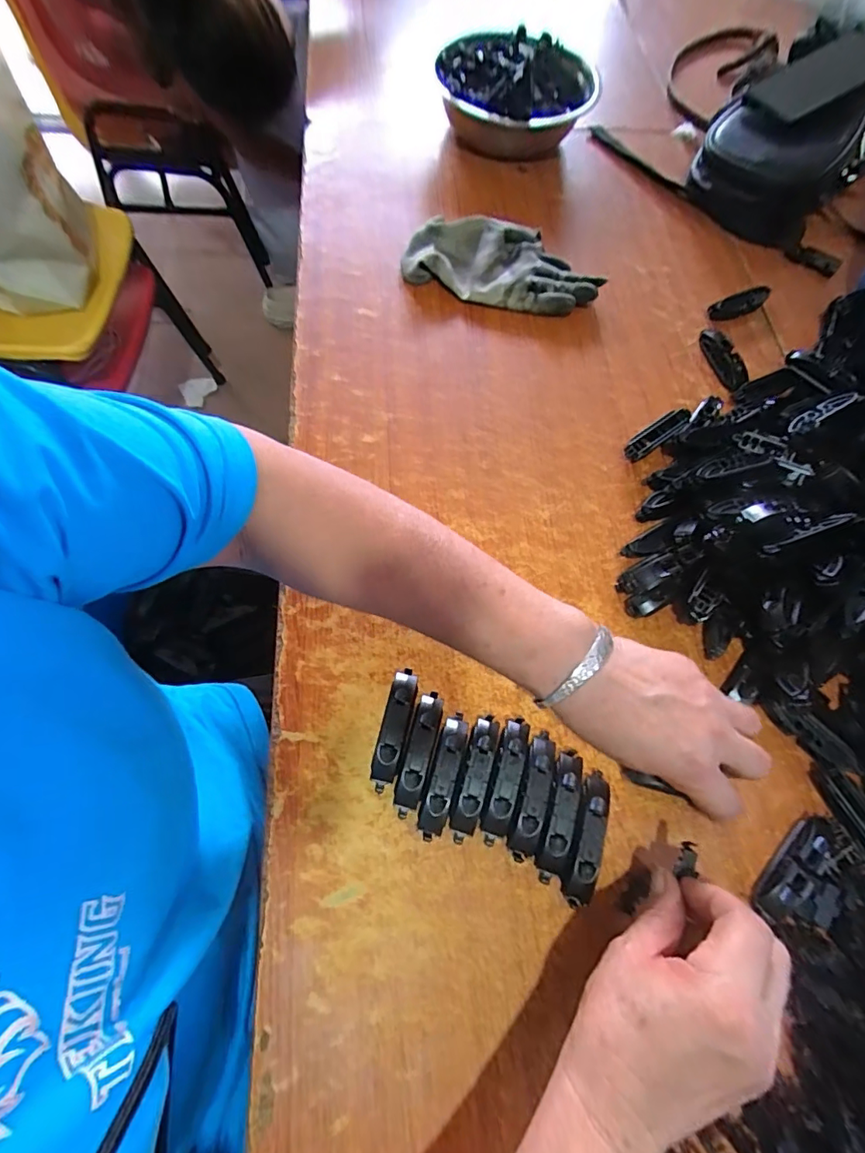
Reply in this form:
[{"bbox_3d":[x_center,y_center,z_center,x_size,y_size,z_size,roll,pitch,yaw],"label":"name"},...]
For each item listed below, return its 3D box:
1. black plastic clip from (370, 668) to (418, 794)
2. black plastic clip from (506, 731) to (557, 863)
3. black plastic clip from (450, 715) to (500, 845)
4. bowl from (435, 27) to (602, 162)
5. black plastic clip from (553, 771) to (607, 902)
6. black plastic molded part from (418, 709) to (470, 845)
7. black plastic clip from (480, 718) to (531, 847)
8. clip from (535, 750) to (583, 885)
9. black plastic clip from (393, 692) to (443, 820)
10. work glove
[{"bbox_3d":[-0.027,0.105,0.351,0.017,0.017,0.081,13,66,3],"label":"black plastic clip"},{"bbox_3d":[0.066,0.145,0.338,0.022,0.017,0.080,19,67,5],"label":"black plastic clip"},{"bbox_3d":[0.028,0.135,0.340,0.019,0.019,0.080,17,66,4],"label":"black plastic clip"},{"bbox_3d":[0.105,-0.590,0.632,0.191,0.085,0.166,1,66,-3],"label":"bowl"},{"bbox_3d":[0.102,0.170,0.329,0.020,0.017,0.080,22,67,6],"label":"black plastic clip"},{"bbox_3d":[0.007,0.133,0.339,0.019,0.019,0.080,16,66,4],"label":"black plastic molded part"},{"bbox_3d":[0.049,0.136,0.341,0.020,0.018,0.080,19,67,5],"label":"black plastic clip"},{"bbox_3d":[0.084,0.157,0.334,0.019,0.018,0.080,20,67,6],"label":"clip"},{"bbox_3d":[-0.010,0.120,0.344,0.017,0.020,0.080,15,66,4],"label":"black plastic clip"},{"bbox_3d":[0.075,-0.334,0.539,0.201,0.034,0.102,13,66,2],"label":"work glove"}]

